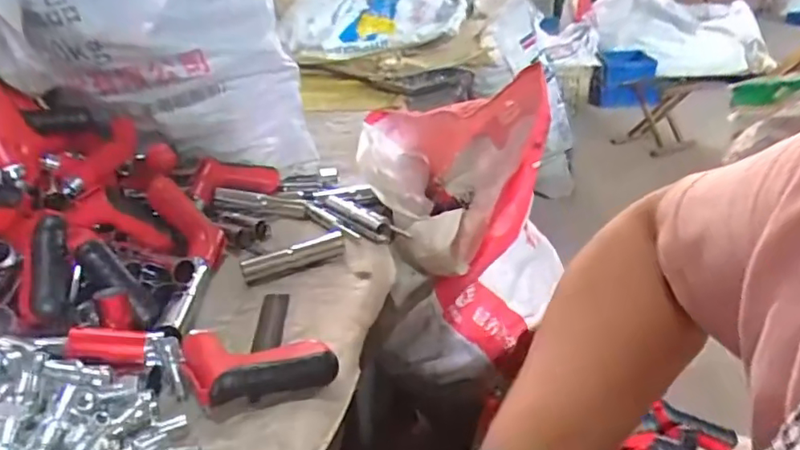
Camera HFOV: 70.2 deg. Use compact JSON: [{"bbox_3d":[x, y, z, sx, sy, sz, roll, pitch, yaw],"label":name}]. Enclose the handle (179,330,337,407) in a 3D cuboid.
[{"bbox_3d":[-0.124,0.120,0.502,0.131,0.035,0.078,-7,26,-9],"label":"handle"}]

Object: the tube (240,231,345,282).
[{"bbox_3d":[-0.124,0.039,0.676,0.123,0.029,0.019,-15,28,-25],"label":"tube"}]

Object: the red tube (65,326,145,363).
[{"bbox_3d":[-0.255,0.103,0.495,0.062,0.020,0.024,10,21,-21],"label":"red tube"}]

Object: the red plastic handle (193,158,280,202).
[{"bbox_3d":[-0.233,-0.069,0.831,0.137,0.048,0.044,-6,23,-37],"label":"red plastic handle"}]

